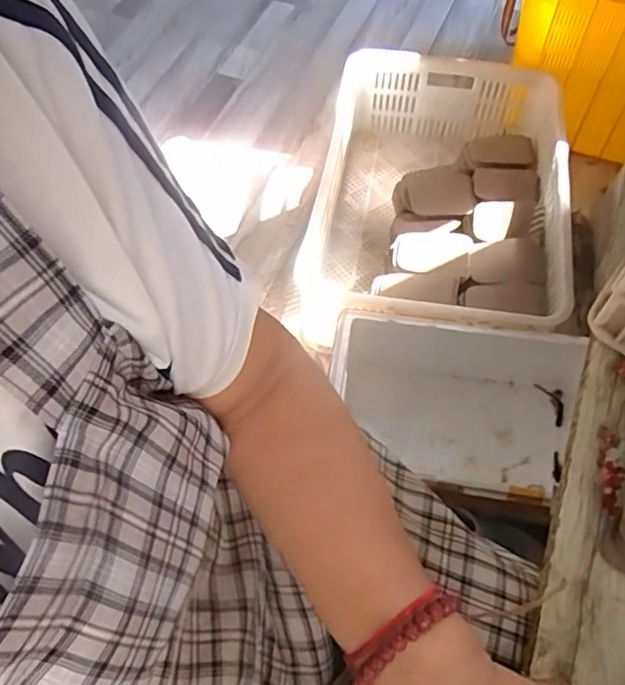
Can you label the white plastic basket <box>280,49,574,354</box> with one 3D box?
[{"bbox_3d":[0.249,-0.276,1.184,0.460,0.246,0.697,9,62,6],"label":"white plastic basket"}]

